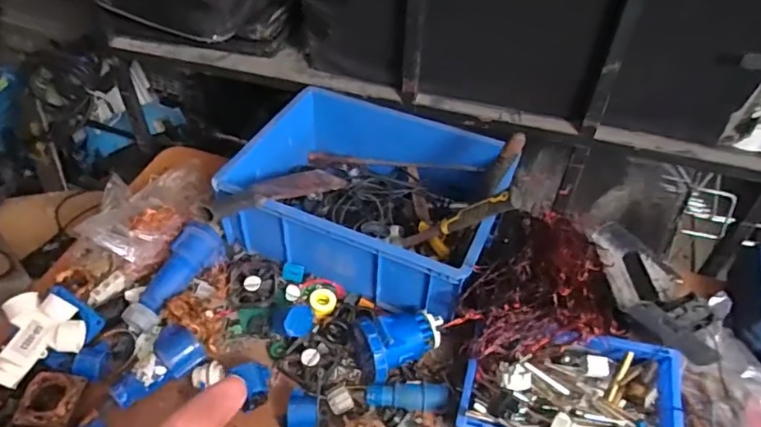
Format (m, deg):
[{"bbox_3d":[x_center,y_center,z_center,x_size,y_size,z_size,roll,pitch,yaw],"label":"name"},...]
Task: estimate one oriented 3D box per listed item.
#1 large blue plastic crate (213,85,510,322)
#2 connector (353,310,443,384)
[{"bbox_3d":[-0.006,-0.047,1.074,0.474,0.164,0.404,19,47,14],"label":"large blue plastic crate"},{"bbox_3d":[0.038,0.212,0.895,0.136,0.097,0.091,-16,49,-19],"label":"connector"}]

